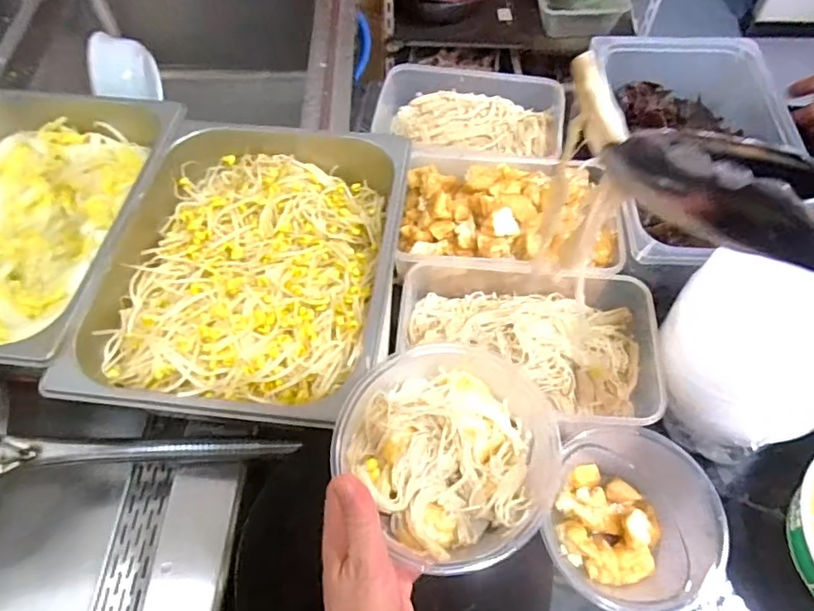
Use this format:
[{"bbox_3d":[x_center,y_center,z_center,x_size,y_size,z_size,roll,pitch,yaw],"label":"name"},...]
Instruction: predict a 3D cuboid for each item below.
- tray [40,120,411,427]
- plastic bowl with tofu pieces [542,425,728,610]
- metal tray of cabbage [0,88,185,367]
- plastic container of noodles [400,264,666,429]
[{"bbox_3d":[-0.137,-0.046,0.544,0.252,0.072,0.327,6,60,4],"label":"tray"},{"bbox_3d":[0.184,0.181,0.471,0.125,0.067,0.152,-13,60,-7],"label":"plastic bowl with tofu pieces"},{"bbox_3d":[-0.389,-0.081,0.574,0.256,0.077,0.321,8,60,5],"label":"metal tray of cabbage"},{"bbox_3d":[0.119,0.037,0.551,0.230,0.054,0.173,2,60,1],"label":"plastic container of noodles"}]

